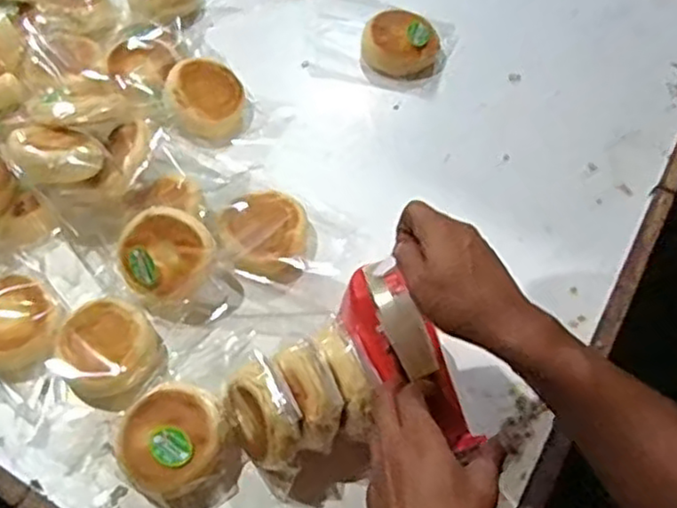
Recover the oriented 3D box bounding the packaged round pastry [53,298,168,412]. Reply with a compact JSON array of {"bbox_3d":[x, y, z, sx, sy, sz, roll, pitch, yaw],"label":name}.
[{"bbox_3d":[-0.213,0.092,0.635,0.094,0.038,0.098,2,58,-3],"label":"packaged round pastry"}]

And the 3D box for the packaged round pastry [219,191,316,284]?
[{"bbox_3d":[-0.074,-0.017,0.710,0.095,0.042,0.090,2,58,-3],"label":"packaged round pastry"}]

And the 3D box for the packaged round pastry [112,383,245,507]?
[{"bbox_3d":[-0.139,0.167,0.591,0.089,0.039,0.113,-35,67,-23],"label":"packaged round pastry"}]

